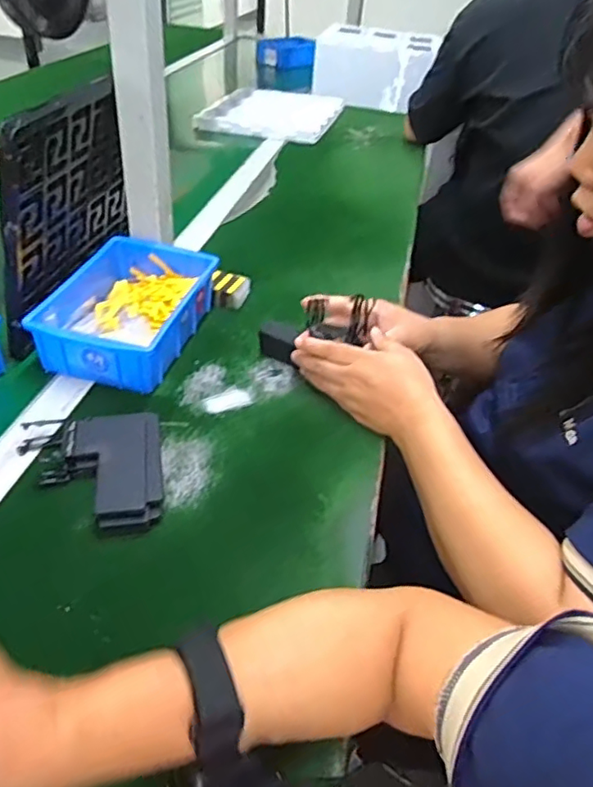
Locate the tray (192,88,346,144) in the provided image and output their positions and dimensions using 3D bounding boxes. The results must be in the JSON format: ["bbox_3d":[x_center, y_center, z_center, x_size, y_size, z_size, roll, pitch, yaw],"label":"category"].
[{"bbox_3d":[-0.066,-0.714,1.495,0.320,0.027,0.405,13,39,9],"label":"tray"}]

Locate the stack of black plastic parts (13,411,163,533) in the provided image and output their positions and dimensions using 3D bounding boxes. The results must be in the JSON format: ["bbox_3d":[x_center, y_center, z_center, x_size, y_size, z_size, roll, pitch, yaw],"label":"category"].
[{"bbox_3d":[-0.175,0.066,0.502,0.117,0.027,0.129,-3,40,-11],"label":"stack of black plastic parts"}]

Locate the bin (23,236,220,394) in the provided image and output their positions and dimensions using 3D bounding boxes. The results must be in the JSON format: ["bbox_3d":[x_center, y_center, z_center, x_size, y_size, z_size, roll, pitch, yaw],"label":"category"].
[{"bbox_3d":[-0.184,-0.092,0.660,0.136,0.068,0.202,10,39,5],"label":"bin"}]

